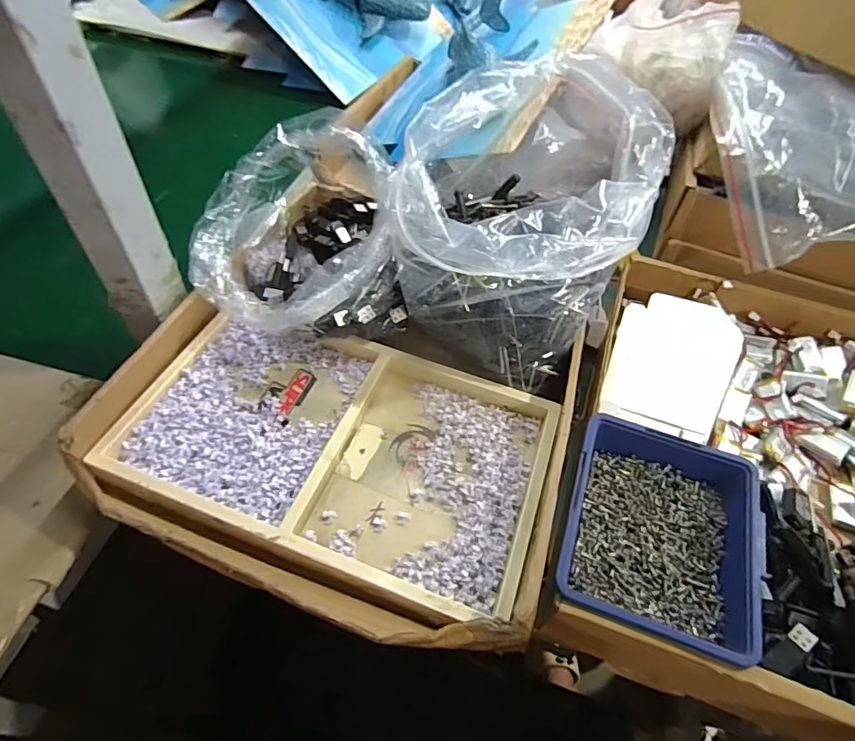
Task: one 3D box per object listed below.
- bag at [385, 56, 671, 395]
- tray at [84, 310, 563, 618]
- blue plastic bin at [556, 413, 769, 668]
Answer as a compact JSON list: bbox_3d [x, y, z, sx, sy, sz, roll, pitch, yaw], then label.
[{"bbox_3d":[0.075,-0.120,0.423,0.179,0.193,0.172,22,55,15],"label":"bag"},{"bbox_3d":[-0.068,0.055,0.407,0.318,0.034,0.194,16,54,12],"label":"tray"},{"bbox_3d":[0.159,0.116,0.354,0.125,0.050,0.140,19,54,14],"label":"blue plastic bin"}]

